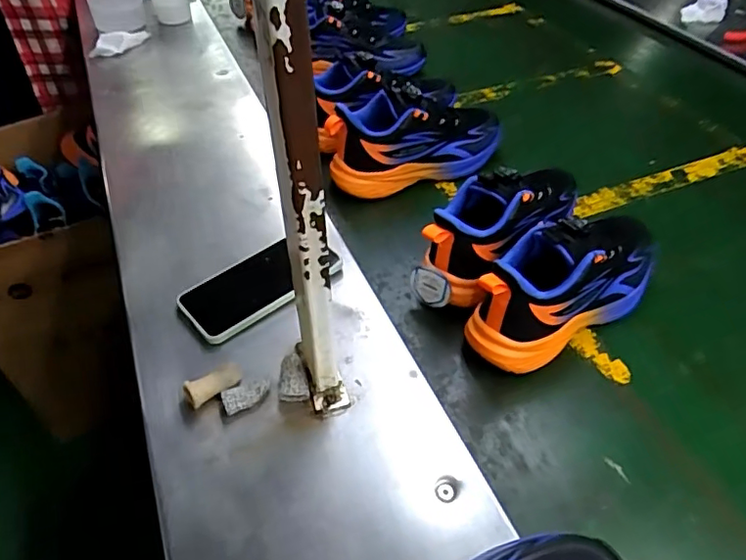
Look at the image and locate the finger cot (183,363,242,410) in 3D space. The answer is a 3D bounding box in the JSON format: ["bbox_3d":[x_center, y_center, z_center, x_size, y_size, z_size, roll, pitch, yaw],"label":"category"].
[{"bbox_3d":[-0.138,0.092,0.494,0.049,0.020,0.024,-29,53,-25],"label":"finger cot"}]

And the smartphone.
[{"bbox_3d":[-0.117,0.002,0.581,0.157,0.018,0.077,-32,47,-27],"label":"smartphone"}]

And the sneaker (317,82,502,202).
[{"bbox_3d":[0.056,-0.189,0.727,0.237,0.105,0.095,-12,45,-8],"label":"sneaker"}]

